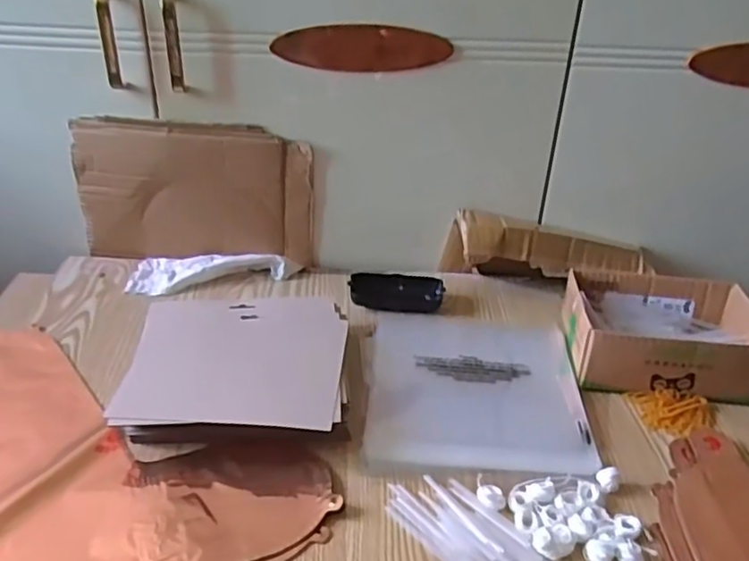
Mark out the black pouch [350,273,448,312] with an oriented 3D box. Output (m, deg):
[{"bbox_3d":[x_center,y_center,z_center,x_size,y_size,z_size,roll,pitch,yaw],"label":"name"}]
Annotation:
[{"bbox_3d":[0.027,0.014,0.779,0.109,0.024,0.063,3,31,-1],"label":"black pouch"}]

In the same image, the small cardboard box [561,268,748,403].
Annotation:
[{"bbox_3d":[0.296,0.055,0.675,0.182,0.067,0.142,3,31,0],"label":"small cardboard box"}]

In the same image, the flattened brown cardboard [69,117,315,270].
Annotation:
[{"bbox_3d":[-0.213,-0.098,0.775,0.271,0.176,0.030,3,31,-1],"label":"flattened brown cardboard"}]

